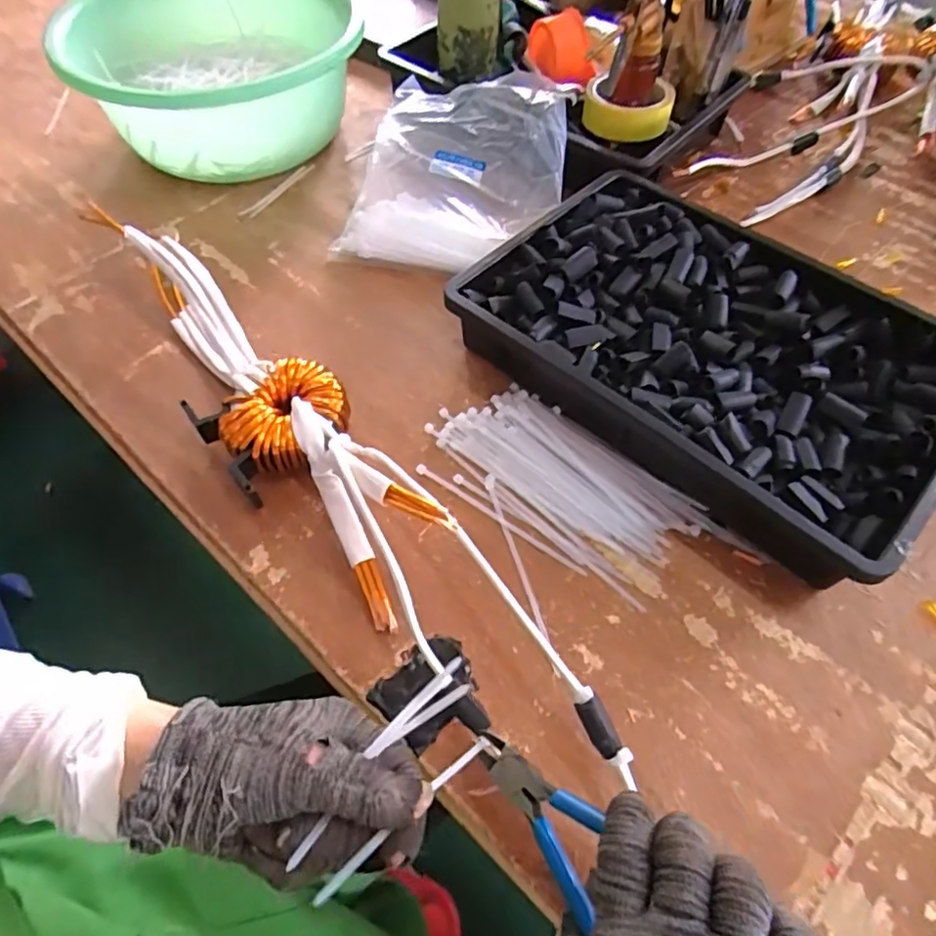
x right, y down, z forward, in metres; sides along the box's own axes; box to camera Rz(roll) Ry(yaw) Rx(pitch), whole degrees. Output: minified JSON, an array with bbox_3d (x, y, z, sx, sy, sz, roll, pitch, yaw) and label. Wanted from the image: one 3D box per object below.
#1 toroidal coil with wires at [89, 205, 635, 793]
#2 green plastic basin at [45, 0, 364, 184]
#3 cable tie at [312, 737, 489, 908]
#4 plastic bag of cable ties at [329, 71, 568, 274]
[{"bbox_3d":[-0.111,-0.001,0.428,0.105,0.083,0.542,-35,67,-20],"label":"toroidal coil with wires"},{"bbox_3d":[-0.270,-0.427,0.680,0.291,0.125,0.297,0,57,0],"label":"green plastic basin"},{"bbox_3d":[-0.025,0.162,0.292,0.006,0.008,0.118,40,36,23],"label":"cable tie"},{"bbox_3d":[-0.008,-0.300,0.621,0.192,0.090,0.218,13,58,9],"label":"plastic bag of cable ties"}]

